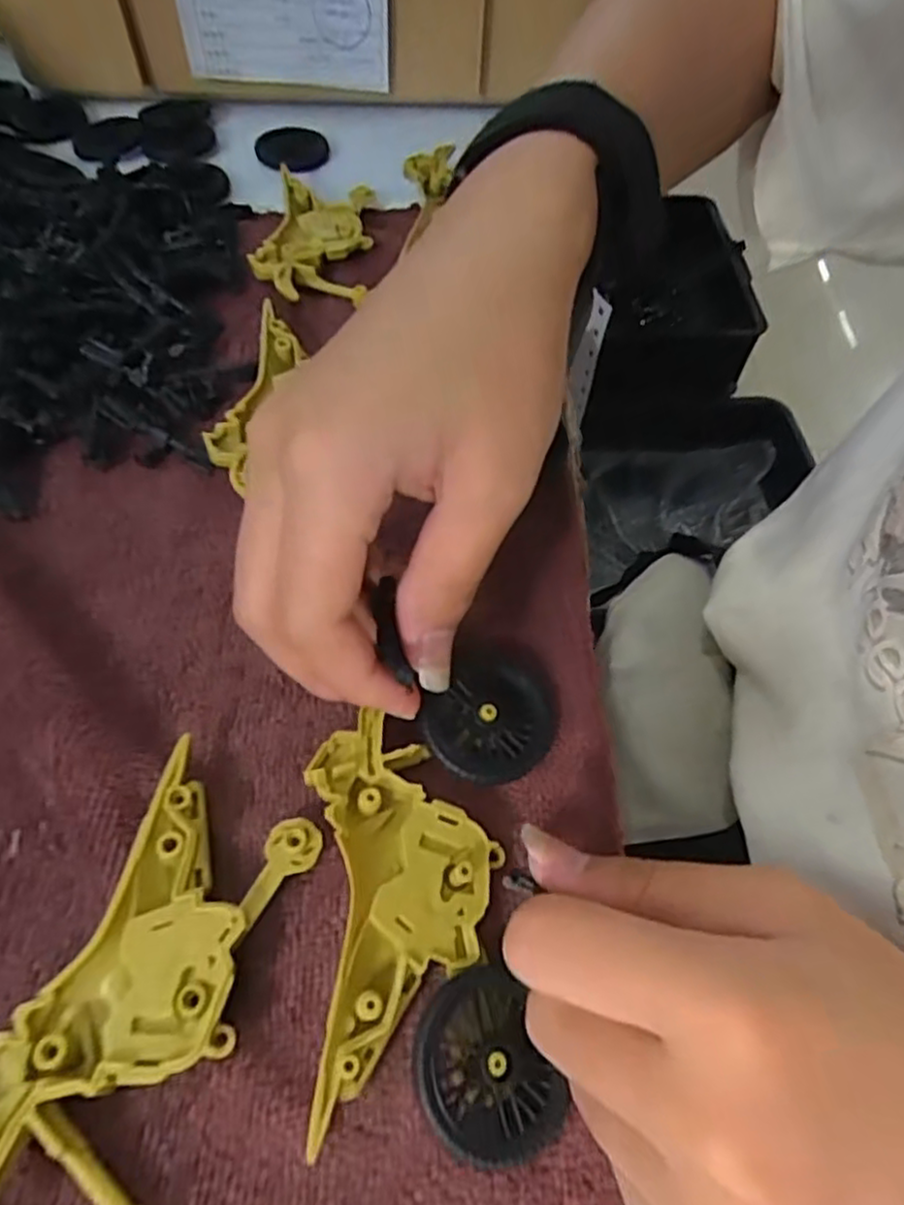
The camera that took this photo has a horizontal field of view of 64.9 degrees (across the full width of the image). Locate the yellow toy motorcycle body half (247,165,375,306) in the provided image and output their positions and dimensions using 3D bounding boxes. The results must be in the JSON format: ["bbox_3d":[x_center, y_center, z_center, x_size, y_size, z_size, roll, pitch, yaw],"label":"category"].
[{"bbox_3d":[-0.063,-0.174,0.335,0.048,0.011,0.103,3,58,-3],"label":"yellow toy motorcycle body half"}]

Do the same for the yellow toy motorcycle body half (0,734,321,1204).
[{"bbox_3d":[-0.073,0.090,0.169,0.048,0.012,0.098,19,59,7],"label":"yellow toy motorcycle body half"}]

